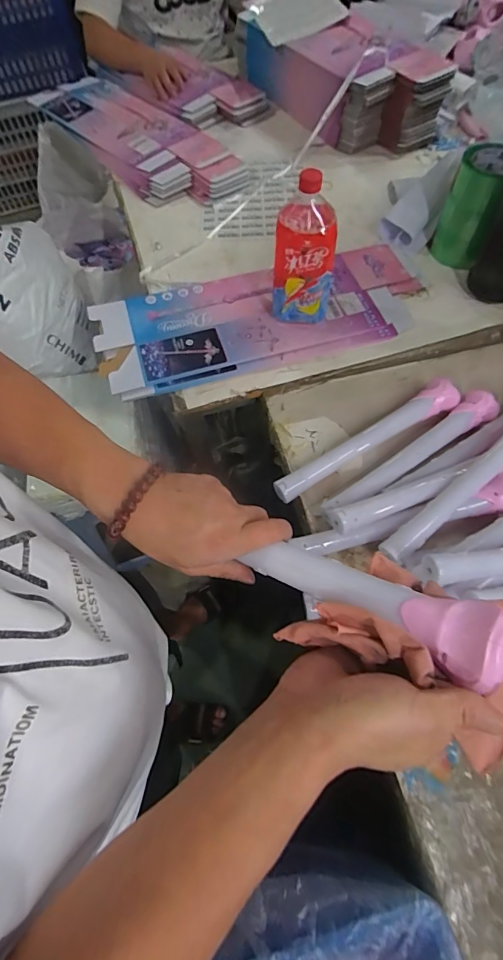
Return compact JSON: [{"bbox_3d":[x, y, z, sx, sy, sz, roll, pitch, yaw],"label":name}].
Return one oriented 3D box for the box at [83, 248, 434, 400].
[{"bbox_3d":[0.021,-0.283,0.747,0.560,0.027,0.210,-14,63,-7],"label":"box"}]

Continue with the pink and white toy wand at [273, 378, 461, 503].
[{"bbox_3d":[0.163,-0.059,0.619,0.305,0.049,0.048,-28,65,-12],"label":"pink and white toy wand"}]

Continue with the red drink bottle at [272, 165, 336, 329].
[{"bbox_3d":[0.079,-0.348,0.646,0.087,0.203,0.086,0,63,2],"label":"red drink bottle"}]

